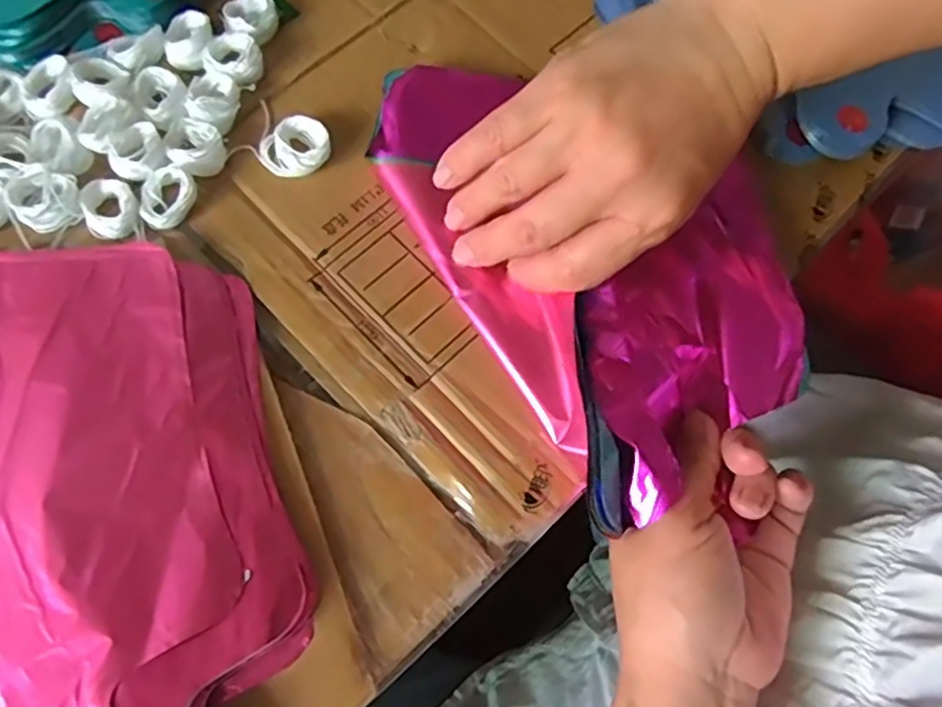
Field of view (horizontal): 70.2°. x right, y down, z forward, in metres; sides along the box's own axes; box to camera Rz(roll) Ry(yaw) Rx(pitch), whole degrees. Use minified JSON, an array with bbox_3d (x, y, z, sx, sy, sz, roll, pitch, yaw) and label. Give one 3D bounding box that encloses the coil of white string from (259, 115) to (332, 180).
[{"bbox_3d":[-0.085,-0.100,0.327,0.031,0.012,0.028,-43,75,-15],"label":"coil of white string"}]

